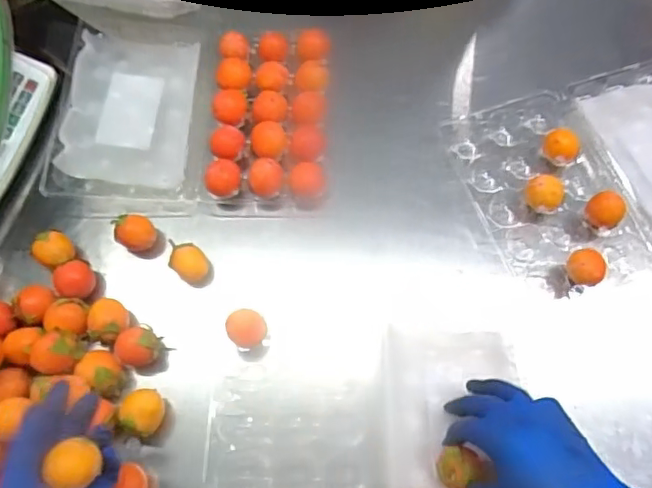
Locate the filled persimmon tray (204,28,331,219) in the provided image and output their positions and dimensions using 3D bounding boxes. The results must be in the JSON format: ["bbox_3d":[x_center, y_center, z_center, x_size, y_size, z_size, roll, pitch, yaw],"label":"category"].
[{"bbox_3d":[-0.062,-0.141,0.659,0.141,0.077,0.219,0,68,1],"label":"filled persimmon tray"}]

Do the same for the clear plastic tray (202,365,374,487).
[{"bbox_3d":[-0.033,0.193,0.504,0.146,0.038,0.165,0,68,1],"label":"clear plastic tray"}]

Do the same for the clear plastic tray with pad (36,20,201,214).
[{"bbox_3d":[-0.221,-0.157,0.649,0.162,0.040,0.237,-2,68,0],"label":"clear plastic tray with pad"}]

